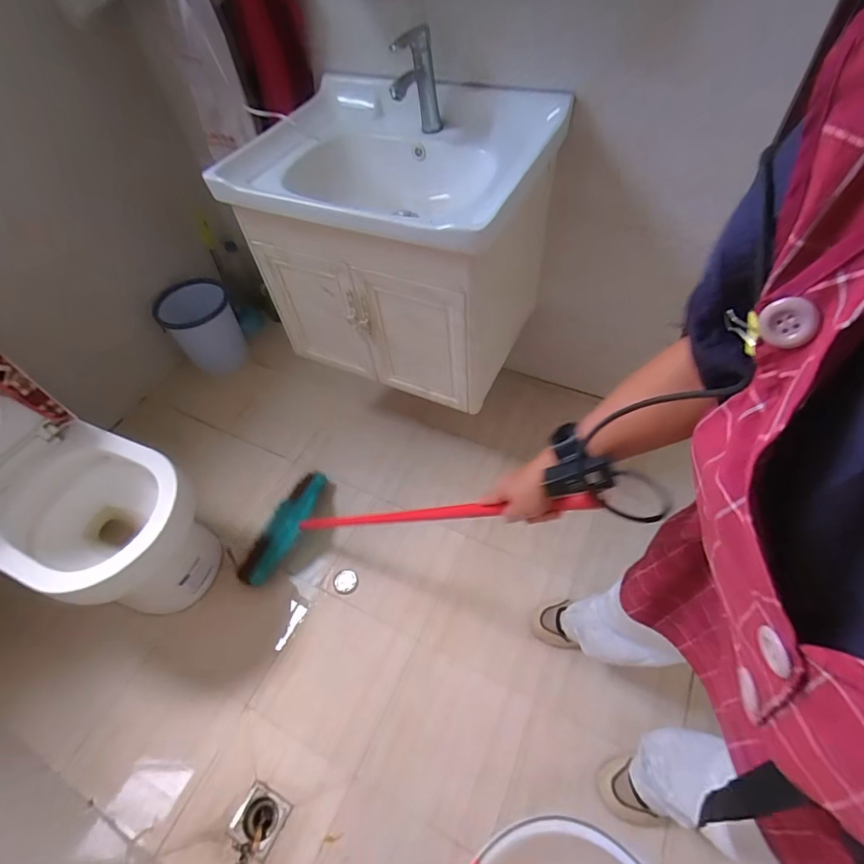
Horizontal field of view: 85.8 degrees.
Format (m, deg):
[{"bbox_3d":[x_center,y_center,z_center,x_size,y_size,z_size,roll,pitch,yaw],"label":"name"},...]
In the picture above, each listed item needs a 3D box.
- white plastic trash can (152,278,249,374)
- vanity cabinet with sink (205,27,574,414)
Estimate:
[{"bbox_3d":[-0.795,-0.371,1.626,0.229,0.276,0.211,-1,56,2],"label":"white plastic trash can"},{"bbox_3d":[-0.070,-0.445,1.106,0.602,0.517,0.422,20,59,16],"label":"vanity cabinet with sink"}]

